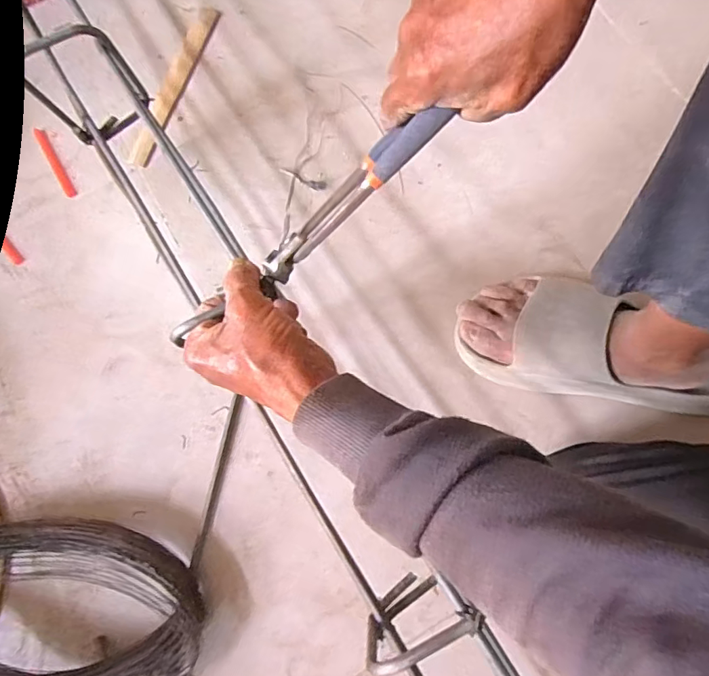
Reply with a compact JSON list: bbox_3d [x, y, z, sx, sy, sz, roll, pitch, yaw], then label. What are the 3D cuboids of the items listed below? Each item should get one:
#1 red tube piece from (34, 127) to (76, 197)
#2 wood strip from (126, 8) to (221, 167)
[{"bbox_3d":[-0.370,-0.215,0.615,0.011,0.010,0.102,-31,77,-6],"label":"red tube piece"},{"bbox_3d":[-0.230,-0.324,0.637,0.025,0.010,0.237,19,77,7],"label":"wood strip"}]

